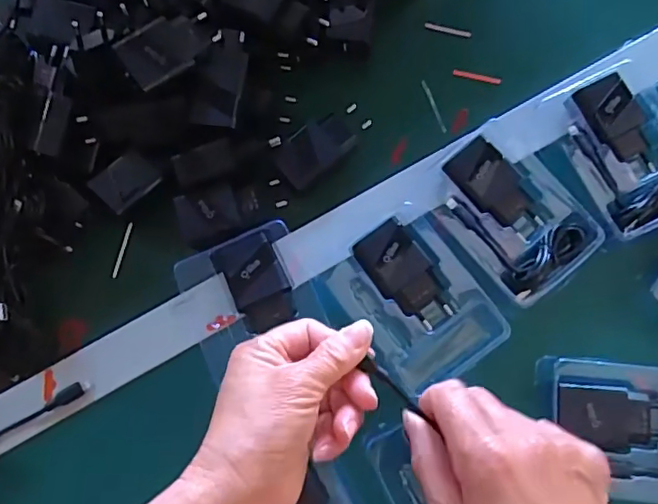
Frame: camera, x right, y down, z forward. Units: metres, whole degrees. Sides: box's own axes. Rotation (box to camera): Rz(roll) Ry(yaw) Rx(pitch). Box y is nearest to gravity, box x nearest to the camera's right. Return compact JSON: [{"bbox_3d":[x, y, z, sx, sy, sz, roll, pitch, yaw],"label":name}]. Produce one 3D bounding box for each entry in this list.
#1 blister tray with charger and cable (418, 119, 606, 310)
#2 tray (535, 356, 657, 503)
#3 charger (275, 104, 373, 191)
[{"bbox_3d":[0.133,-0.028,0.414,0.093,0.027,0.122,-37,79,-7],"label":"blister tray with charger and cable"},{"bbox_3d":[0.212,0.122,0.380,0.125,0.021,0.086,5,77,2],"label":"tray"},{"bbox_3d":[-0.005,-0.084,0.435,0.080,0.019,0.036,-43,80,-8],"label":"charger"}]

